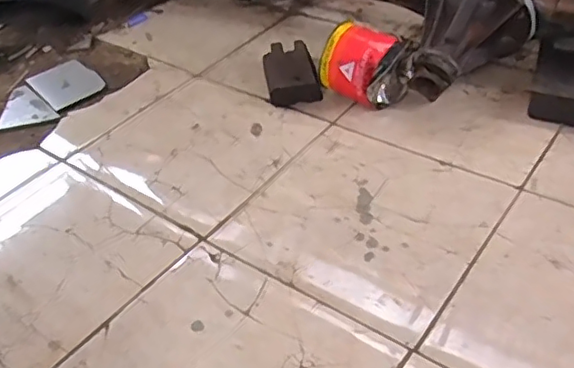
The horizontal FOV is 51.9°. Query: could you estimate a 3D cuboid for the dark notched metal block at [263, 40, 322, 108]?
[{"bbox_3d":[0.007,-0.264,1.395,0.113,0.052,0.216,-9,40,-4],"label":"dark notched metal block"}]

